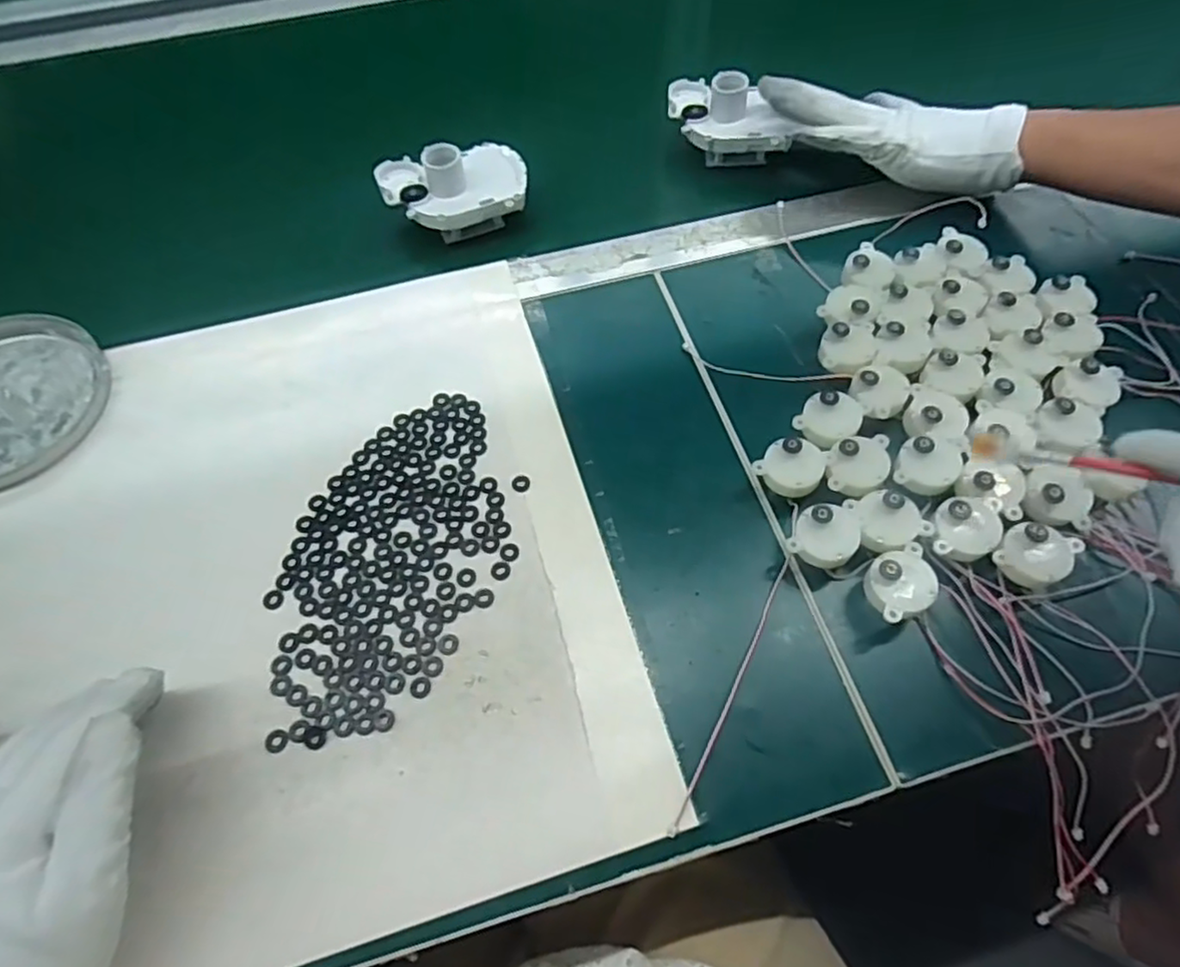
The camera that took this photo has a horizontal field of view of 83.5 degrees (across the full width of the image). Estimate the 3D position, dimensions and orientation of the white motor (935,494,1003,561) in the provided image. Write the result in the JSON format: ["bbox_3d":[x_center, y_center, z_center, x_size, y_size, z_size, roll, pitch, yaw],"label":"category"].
[{"bbox_3d":[0.196,0.025,0.346,0.031,0.025,0.034,-1,61,2],"label":"white motor"}]

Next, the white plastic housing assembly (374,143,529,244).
[{"bbox_3d":[-0.099,-0.218,0.487,0.102,0.057,0.064,-15,61,-6],"label":"white plastic housing assembly"}]

